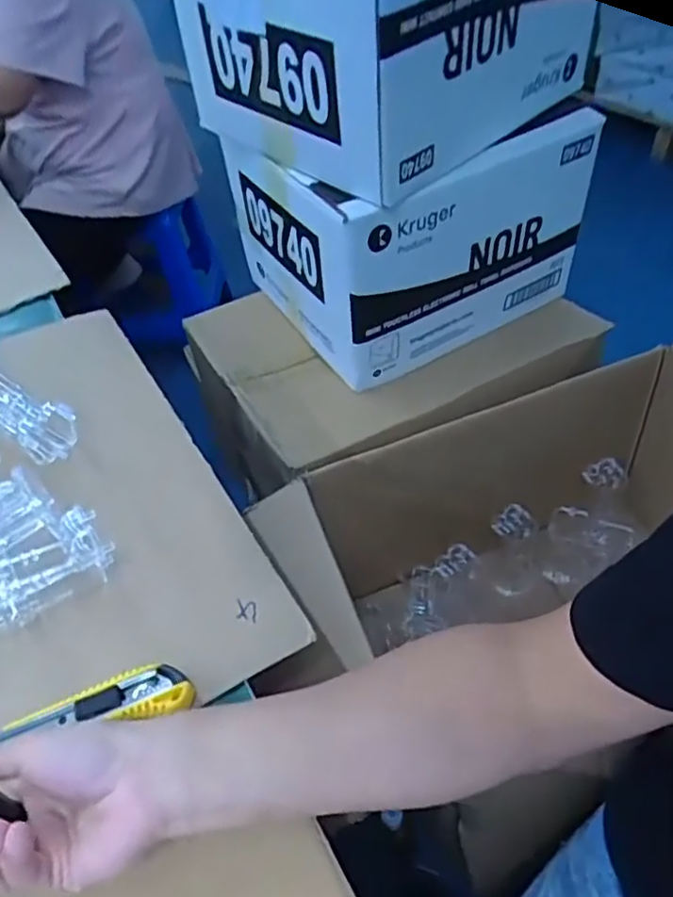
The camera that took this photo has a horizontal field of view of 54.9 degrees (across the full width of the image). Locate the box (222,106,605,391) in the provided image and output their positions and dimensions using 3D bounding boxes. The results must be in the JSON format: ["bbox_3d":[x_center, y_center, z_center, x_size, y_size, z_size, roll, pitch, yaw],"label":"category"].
[{"bbox_3d":[0.098,-0.307,0.890,0.377,0.242,0.324,-30,49,-19],"label":"box"}]

